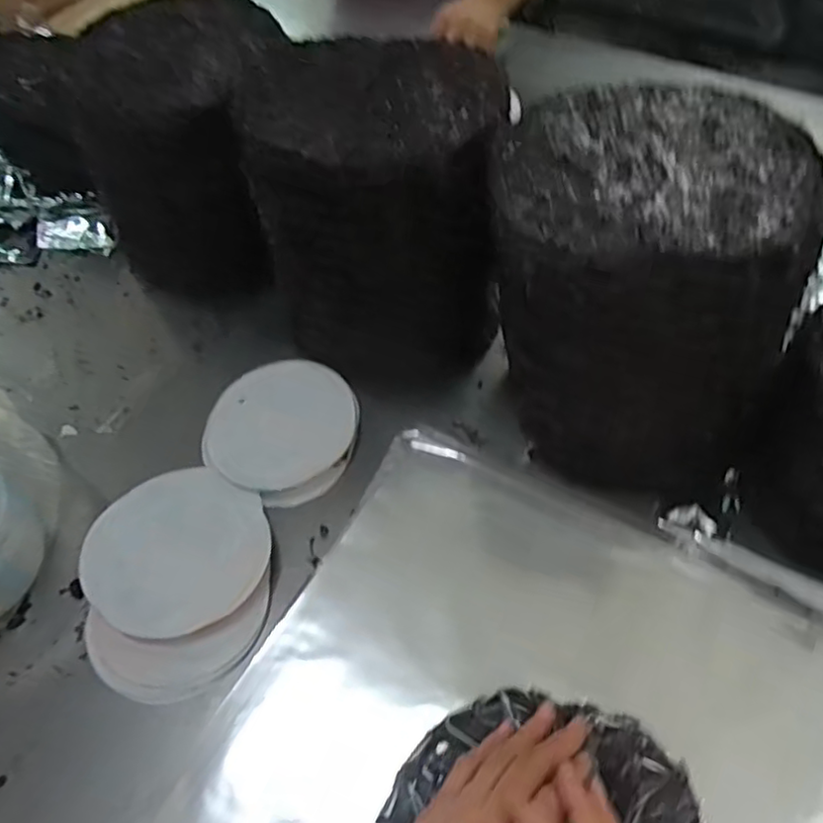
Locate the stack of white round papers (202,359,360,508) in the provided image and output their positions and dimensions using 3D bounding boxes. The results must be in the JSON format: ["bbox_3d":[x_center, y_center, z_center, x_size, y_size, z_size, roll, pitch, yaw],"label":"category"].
[{"bbox_3d":[-0.113,0.013,0.588,0.127,0.030,0.122,26,60,21],"label":"stack of white round papers"}]

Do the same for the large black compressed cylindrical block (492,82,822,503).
[{"bbox_3d":[0.160,-0.089,0.503,0.190,0.219,0.187,-2,55,3],"label":"large black compressed cylindrical block"}]

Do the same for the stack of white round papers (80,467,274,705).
[{"bbox_3d":[-0.179,0.124,0.522,0.141,0.046,0.180,-12,55,-4],"label":"stack of white round papers"}]

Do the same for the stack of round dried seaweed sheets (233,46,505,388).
[{"bbox_3d":[-0.019,-0.165,0.575,0.173,0.232,0.206,-2,55,3],"label":"stack of round dried seaweed sheets"}]

